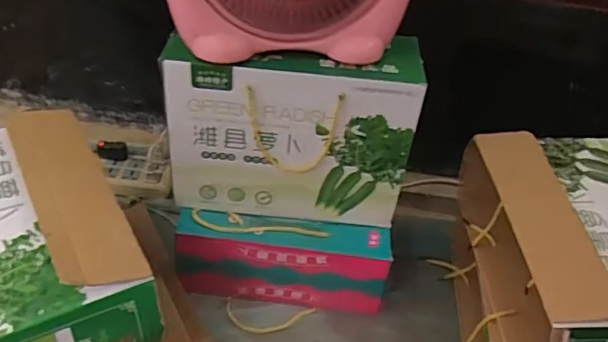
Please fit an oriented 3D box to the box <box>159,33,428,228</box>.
[{"bbox_3d":[-0.019,-0.067,0.878,0.349,0.255,0.126,7,41,0],"label":"box"}]

